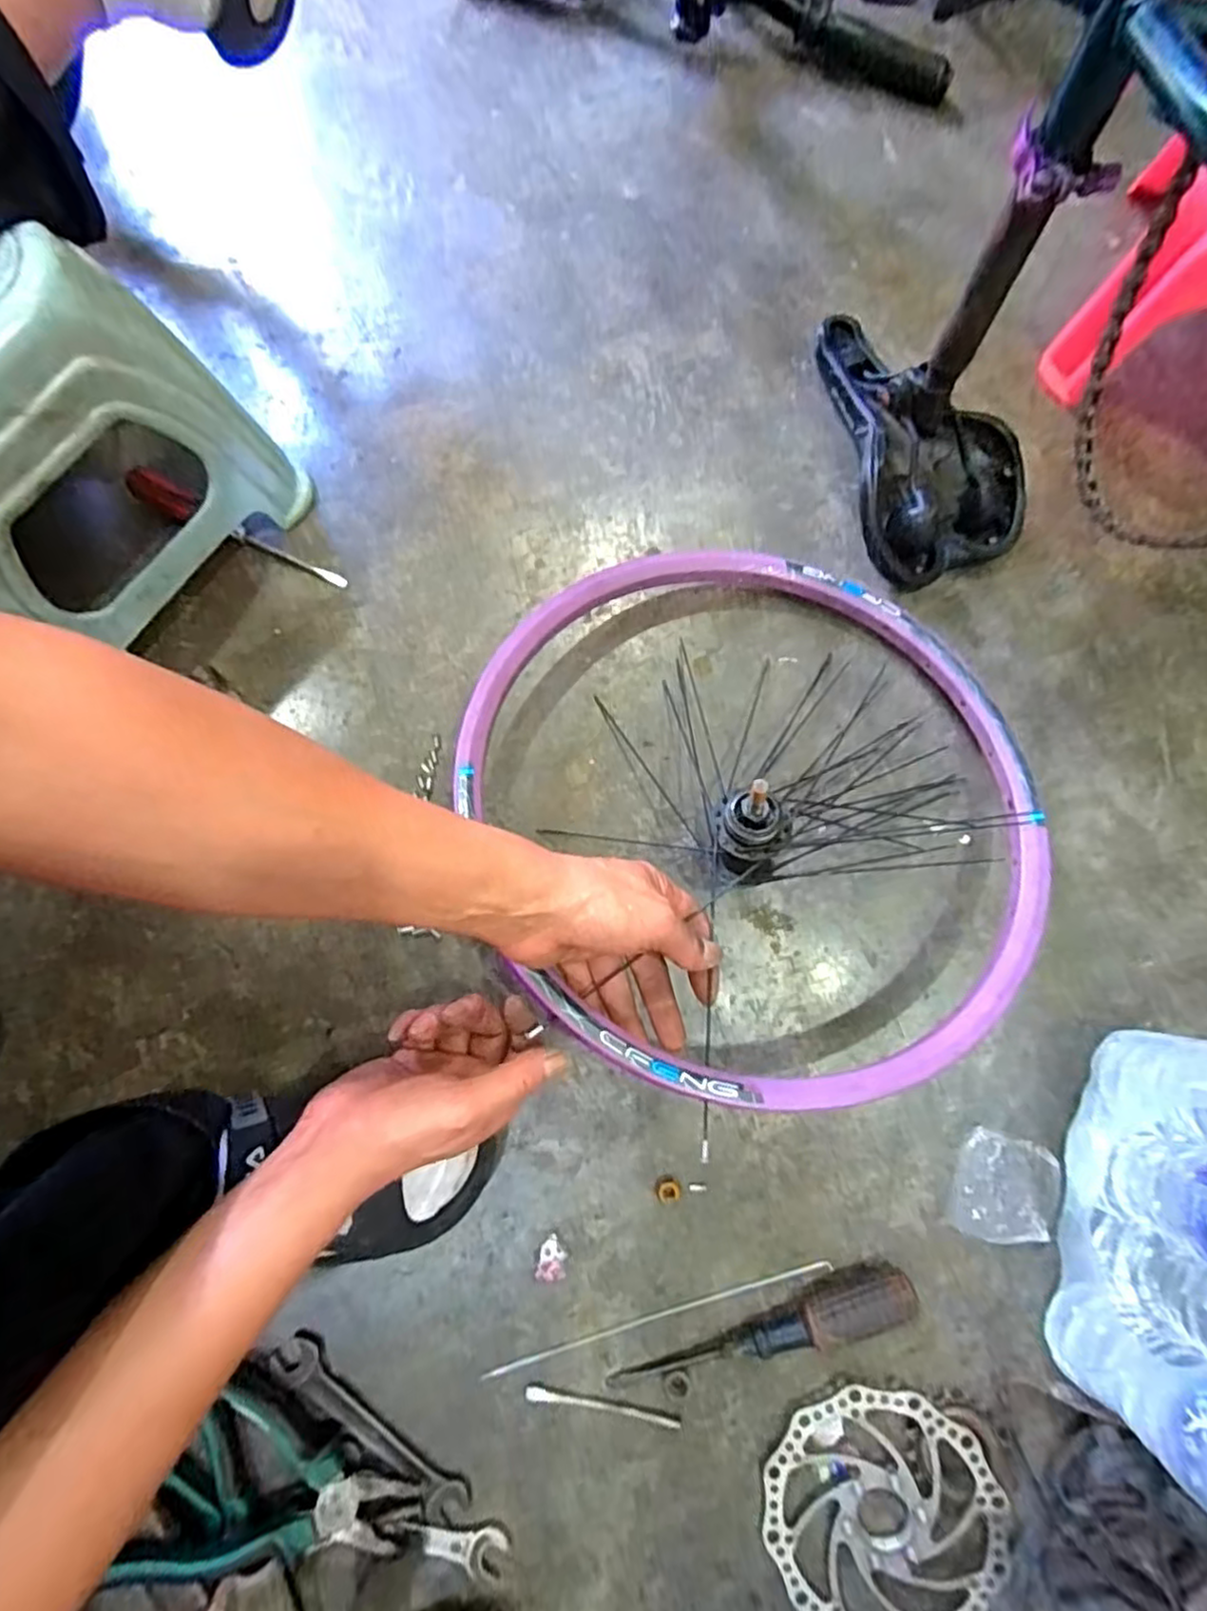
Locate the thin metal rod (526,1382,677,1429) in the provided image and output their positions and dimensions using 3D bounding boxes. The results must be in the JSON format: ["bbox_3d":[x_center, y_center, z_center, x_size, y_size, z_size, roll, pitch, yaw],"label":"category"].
[{"bbox_3d":[-0.001,0.409,0.473,0.105,0.004,0.009,11,79,3],"label":"thin metal rod"}]

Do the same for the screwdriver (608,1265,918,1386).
[{"bbox_3d":[0.107,0.355,0.469,0.207,0.035,0.027,-16,79,-2],"label":"screwdriver"}]

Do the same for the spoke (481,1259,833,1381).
[{"bbox_3d":[0.039,0.358,0.488,0.250,0.004,0.008,-16,79,-2],"label":"spoke"}]

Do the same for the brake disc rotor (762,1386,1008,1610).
[{"bbox_3d":[0.182,0.464,0.453,0.148,0.008,0.150,-27,81,0],"label":"brake disc rotor"}]

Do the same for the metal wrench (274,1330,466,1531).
[{"bbox_3d":[-0.158,0.419,0.468,0.156,0.011,0.027,39,82,8],"label":"metal wrench"}]

